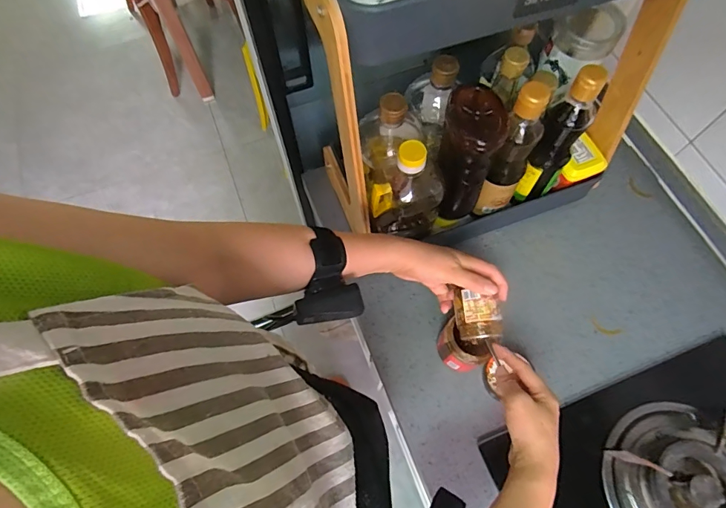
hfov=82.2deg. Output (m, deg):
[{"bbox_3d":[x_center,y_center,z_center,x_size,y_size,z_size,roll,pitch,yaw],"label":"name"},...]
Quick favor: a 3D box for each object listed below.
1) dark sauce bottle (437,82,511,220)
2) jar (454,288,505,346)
[{"bbox_3d":[0.135,-0.133,0.567,0.075,0.195,0.089,11,67,6],"label":"dark sauce bottle"},{"bbox_3d":[0.137,0.076,0.503,0.051,0.041,0.055,0,67,1],"label":"jar"}]

